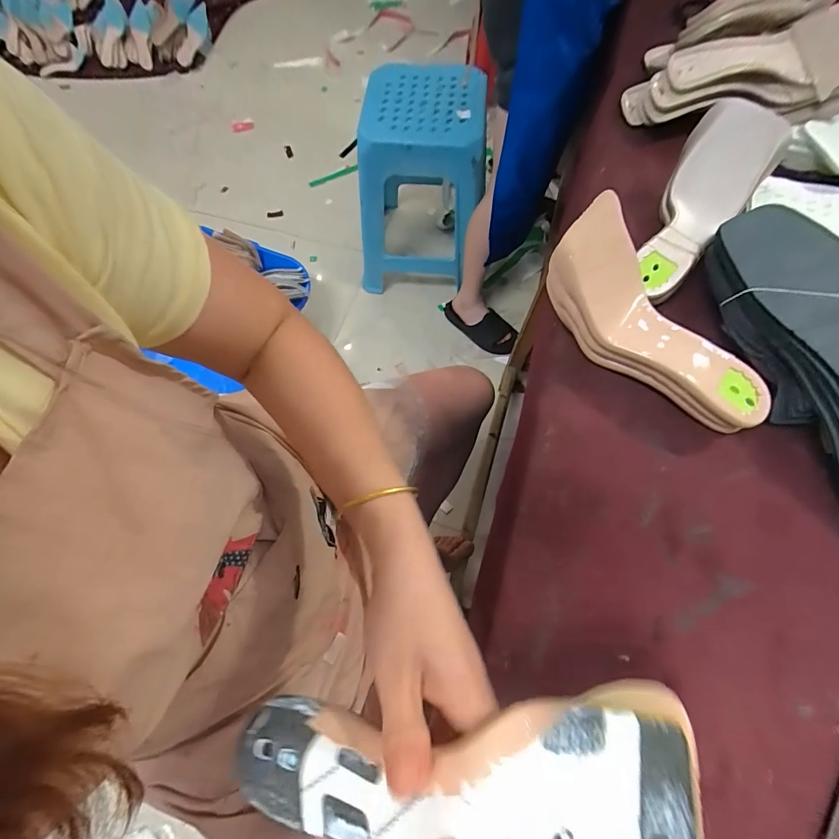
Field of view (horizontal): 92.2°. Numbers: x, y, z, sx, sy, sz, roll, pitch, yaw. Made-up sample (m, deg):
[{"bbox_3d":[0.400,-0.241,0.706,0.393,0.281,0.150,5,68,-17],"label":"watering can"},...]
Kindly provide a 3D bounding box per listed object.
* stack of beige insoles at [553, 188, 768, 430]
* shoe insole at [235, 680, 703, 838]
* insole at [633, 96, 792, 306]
[{"bbox_3d":[0.216,-0.083,0.383,0.101,0.083,0.245,-42,88,-15],"label":"stack of beige insoles"},{"bbox_3d":[0.013,0.182,0.193,0.230,0.051,0.096,-7,66,14],"label":"shoe insole"},{"bbox_3d":[0.304,-0.225,0.443,0.090,0.053,0.224,29,88,14],"label":"insole"}]

